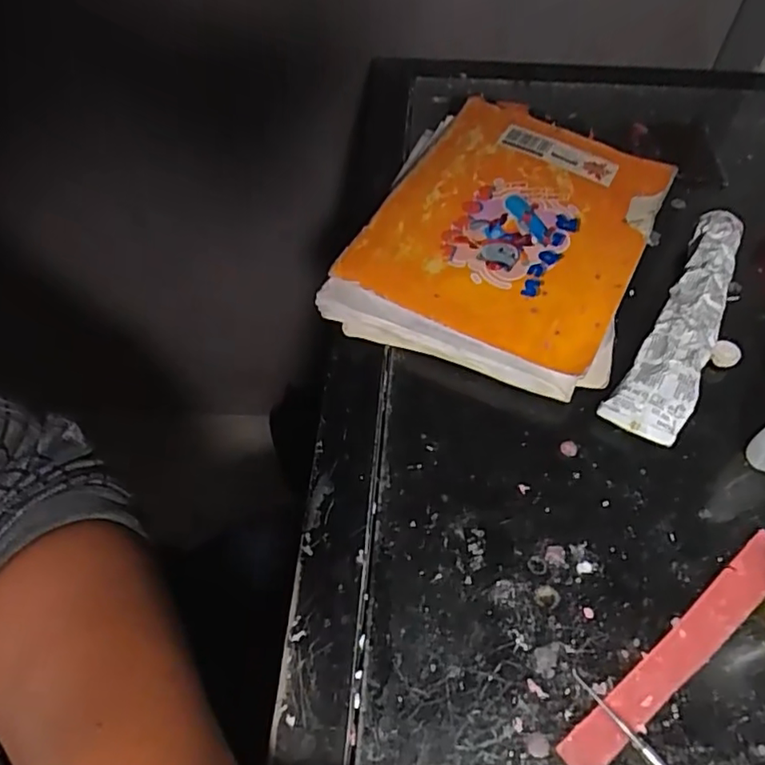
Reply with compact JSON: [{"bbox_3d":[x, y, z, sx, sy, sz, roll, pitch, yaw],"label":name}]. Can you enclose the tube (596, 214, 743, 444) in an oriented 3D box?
[{"bbox_3d":[0.179,-0.035,0.351,0.039,0.033,0.163,28,60,19],"label":"tube"}]

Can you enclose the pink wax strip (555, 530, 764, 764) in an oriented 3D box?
[{"bbox_3d":[0.133,0.117,0.262,0.145,0.004,0.019,-33,64,-19],"label":"pink wax strip"}]

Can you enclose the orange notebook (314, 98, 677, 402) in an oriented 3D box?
[{"bbox_3d":[0.084,-0.100,0.399,0.172,0.039,0.220,21,57,14],"label":"orange notebook"}]

